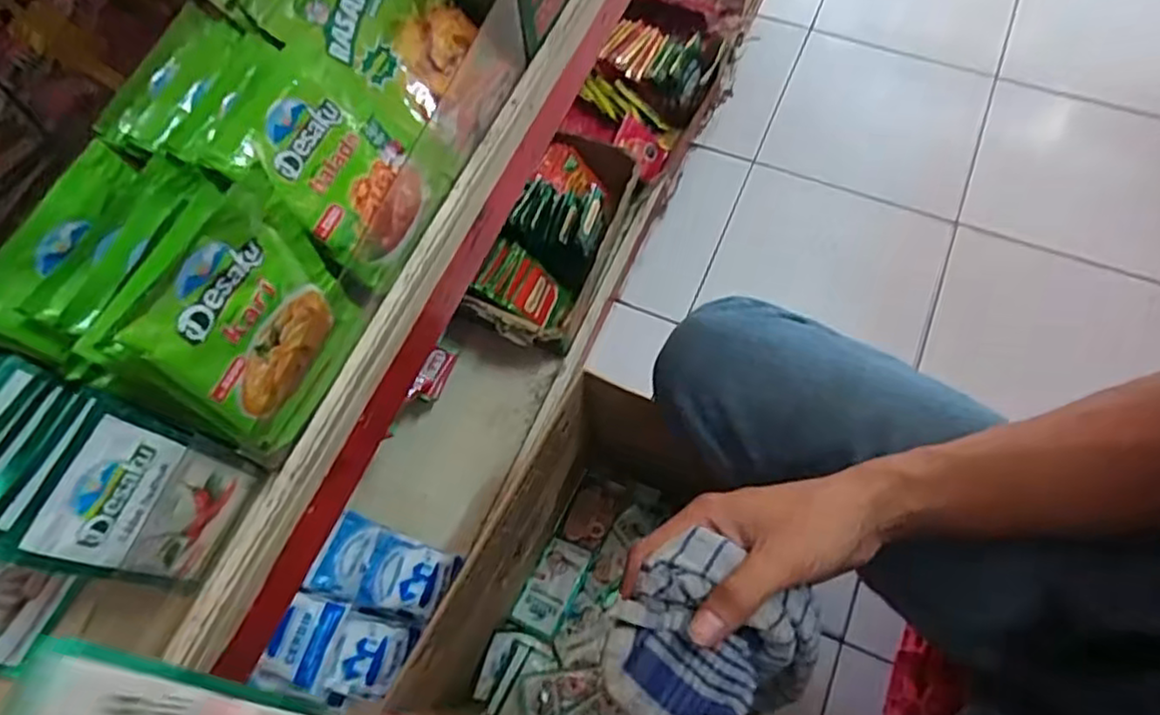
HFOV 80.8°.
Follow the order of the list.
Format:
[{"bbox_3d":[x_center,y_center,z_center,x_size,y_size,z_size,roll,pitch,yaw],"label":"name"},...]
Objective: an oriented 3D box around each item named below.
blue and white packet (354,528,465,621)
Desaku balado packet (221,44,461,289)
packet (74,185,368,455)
[{"bbox_3d":[-0.185,0.224,0.702,0.073,0.033,0.072,24,70,-14],"label":"blue and white packet"},{"bbox_3d":[-0.129,-0.101,0.376,0.021,0.111,0.097,-7,63,43],"label":"Desaku balado packet"},{"bbox_3d":[-0.146,-0.014,0.308,0.010,0.123,0.087,17,68,16],"label":"packet"}]

